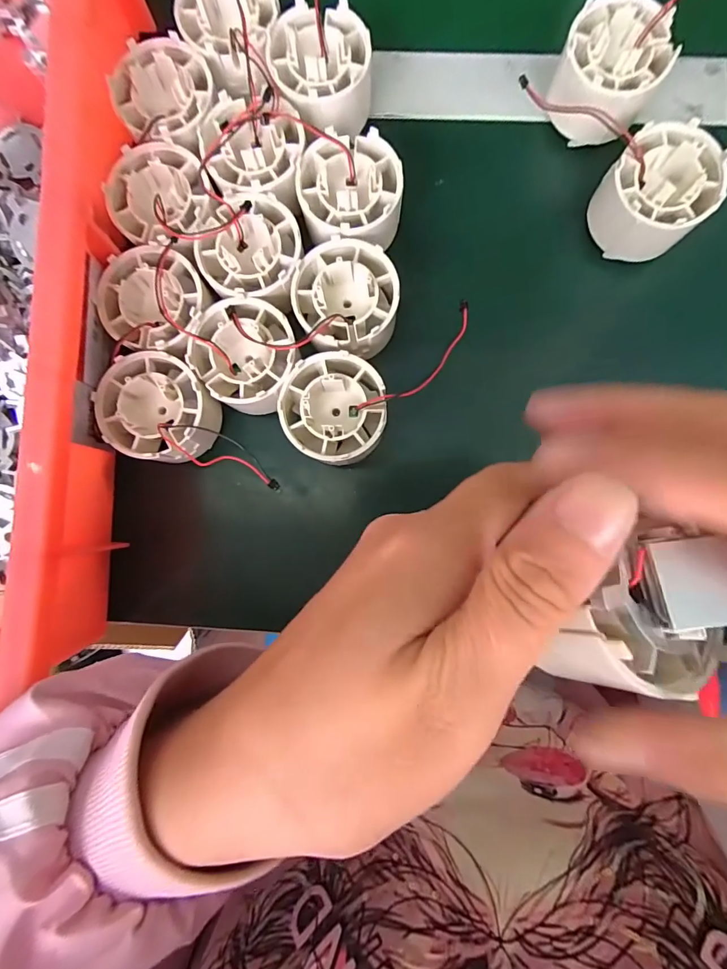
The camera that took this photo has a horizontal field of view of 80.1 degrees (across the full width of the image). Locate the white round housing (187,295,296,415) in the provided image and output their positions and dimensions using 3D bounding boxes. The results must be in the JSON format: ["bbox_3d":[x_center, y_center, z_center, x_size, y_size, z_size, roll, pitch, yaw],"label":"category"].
[{"bbox_3d":[-0.058,-0.063,0.223,0.050,0.035,0.050,0,88,2],"label":"white round housing"}]

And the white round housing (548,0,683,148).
[{"bbox_3d":[0.125,-0.211,0.228,0.050,0.040,0.058,35,89,3],"label":"white round housing"}]

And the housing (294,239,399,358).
[{"bbox_3d":[-0.008,-0.092,0.219,0.049,0.026,0.052,-8,87,2],"label":"housing"}]

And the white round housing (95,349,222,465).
[{"bbox_3d":[-0.102,-0.038,0.220,0.052,0.031,0.050,0,88,2],"label":"white round housing"}]

